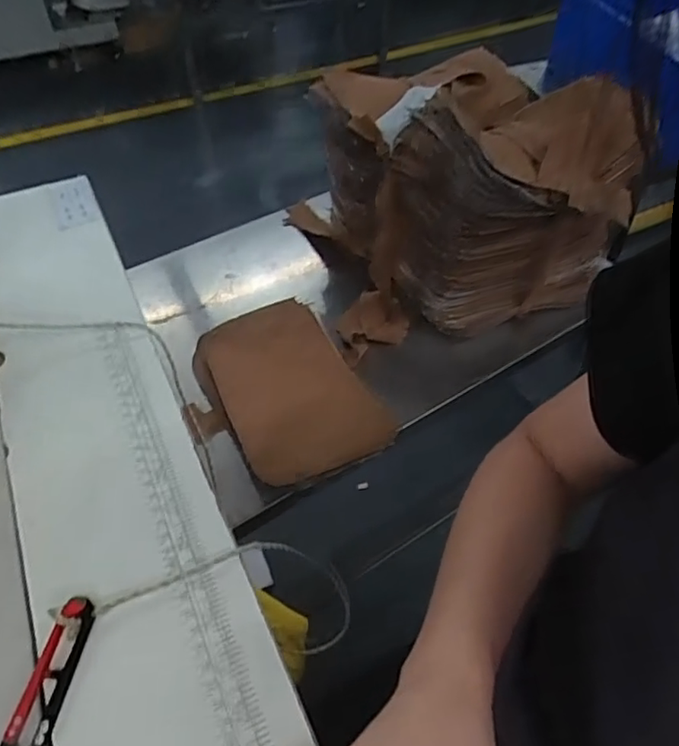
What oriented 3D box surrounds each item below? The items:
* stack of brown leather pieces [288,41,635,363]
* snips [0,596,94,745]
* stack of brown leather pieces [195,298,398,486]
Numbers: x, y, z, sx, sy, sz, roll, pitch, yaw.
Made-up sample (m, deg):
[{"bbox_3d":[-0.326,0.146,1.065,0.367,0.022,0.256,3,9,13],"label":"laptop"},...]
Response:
[{"bbox_3d":[0.131,-0.260,0.851,0.347,0.273,0.403,-14,50,-11],"label":"stack of brown leather pieces"},{"bbox_3d":[-0.146,0.161,0.296,0.022,0.010,0.101,6,49,7],"label":"snips"},{"bbox_3d":[-0.062,0.014,0.715,0.170,0.064,0.253,-23,52,-18],"label":"stack of brown leather pieces"}]

